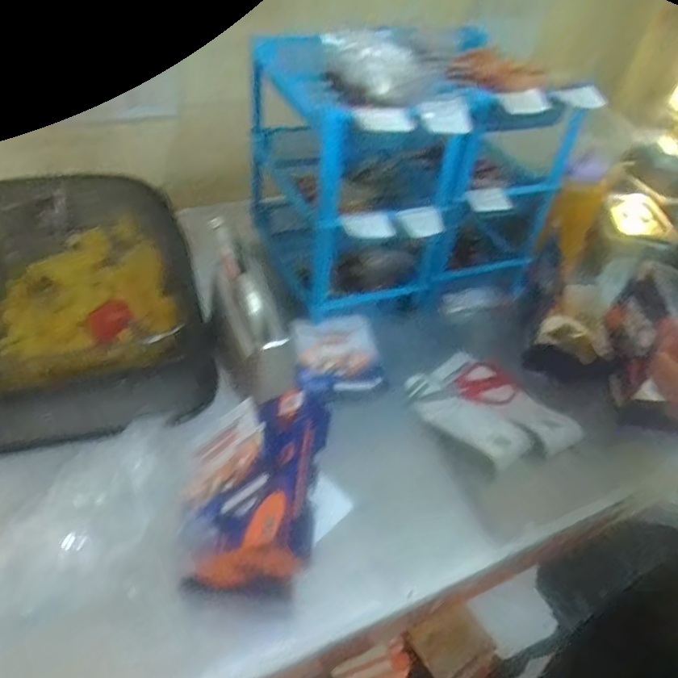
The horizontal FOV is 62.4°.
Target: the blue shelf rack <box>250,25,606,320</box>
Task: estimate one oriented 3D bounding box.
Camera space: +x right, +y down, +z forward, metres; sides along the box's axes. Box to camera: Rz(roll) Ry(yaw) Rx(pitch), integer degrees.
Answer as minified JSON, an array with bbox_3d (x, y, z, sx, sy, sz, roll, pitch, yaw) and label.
[{"bbox_3d":[0.111,-0.239,0.837,0.408,0.337,0.310,-10,45,-18],"label":"blue shelf rack"}]

